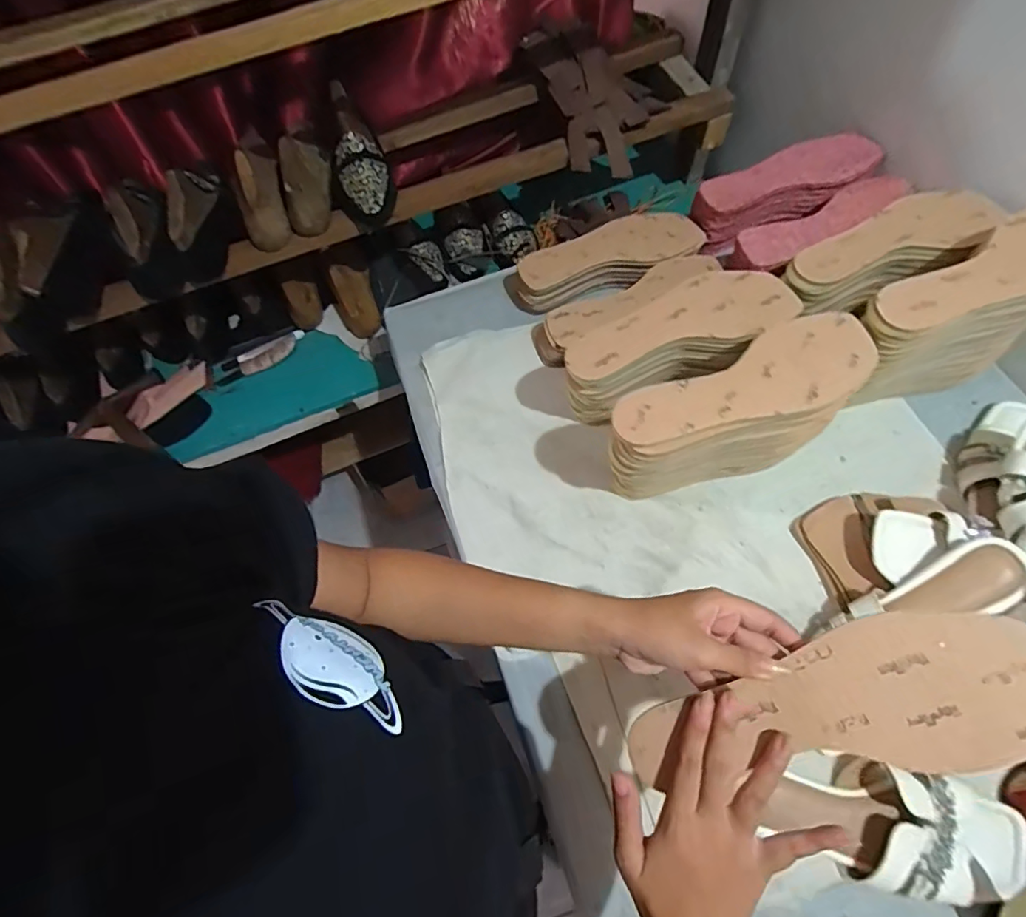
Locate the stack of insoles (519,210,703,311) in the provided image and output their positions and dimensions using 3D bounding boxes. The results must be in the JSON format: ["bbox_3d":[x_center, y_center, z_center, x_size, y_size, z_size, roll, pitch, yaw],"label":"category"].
[{"bbox_3d":[0.131,-0.268,0.712,0.250,0.064,0.083,-18,65,-5],"label":"stack of insoles"}]

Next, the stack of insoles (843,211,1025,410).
[{"bbox_3d":[0.446,-0.133,0.552,0.238,0.194,0.089,-23,63,-7],"label":"stack of insoles"}]

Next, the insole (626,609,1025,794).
[{"bbox_3d":[0.188,0.152,0.317,0.239,0.009,0.080,-21,63,17],"label":"insole"}]

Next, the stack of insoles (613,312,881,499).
[{"bbox_3d":[0.215,-0.026,0.526,0.252,0.180,0.082,-23,65,-7],"label":"stack of insoles"}]

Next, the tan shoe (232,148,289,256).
[{"bbox_3d":[-0.352,-0.370,0.724,0.054,0.059,0.150,-13,84,-3],"label":"tan shoe"}]

